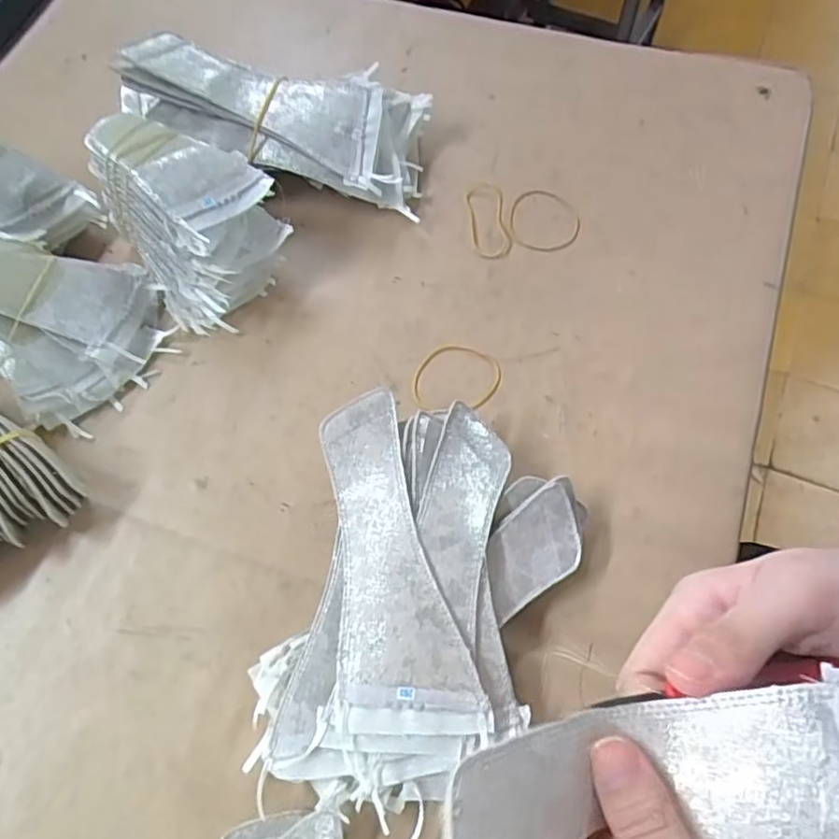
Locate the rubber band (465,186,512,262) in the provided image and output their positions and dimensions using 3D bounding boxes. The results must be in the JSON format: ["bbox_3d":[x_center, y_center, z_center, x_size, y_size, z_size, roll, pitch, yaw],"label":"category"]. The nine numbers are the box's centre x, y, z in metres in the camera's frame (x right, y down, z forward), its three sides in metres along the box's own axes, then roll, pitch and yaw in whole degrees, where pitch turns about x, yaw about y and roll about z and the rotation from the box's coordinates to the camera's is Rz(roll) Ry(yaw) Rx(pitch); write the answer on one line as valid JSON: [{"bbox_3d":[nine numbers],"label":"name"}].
[{"bbox_3d":[0.046,-0.132,0.448,0.025,0.004,0.059,-5,65,-1],"label":"rubber band"}]

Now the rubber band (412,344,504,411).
[{"bbox_3d":[0.022,-0.026,0.396,0.051,0.004,0.041,-4,65,0],"label":"rubber band"}]

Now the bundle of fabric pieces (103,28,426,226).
[{"bbox_3d":[-0.093,-0.198,0.445,0.198,0.045,0.078,15,65,-6],"label":"bundle of fabric pieces"}]

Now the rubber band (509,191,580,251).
[{"bbox_3d":[0.083,-0.132,0.446,0.046,0.004,0.048,7,65,5],"label":"rubber band"}]

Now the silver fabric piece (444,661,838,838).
[{"bbox_3d":[0.071,0.105,0.181,0.133,0.039,0.062,2,64,-7],"label":"silver fabric piece"}]

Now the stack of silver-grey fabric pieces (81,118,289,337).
[{"bbox_3d":[-0.135,-0.124,0.411,0.088,0.080,0.110,-28,67,-11],"label":"stack of silver-grey fabric pieces"}]

